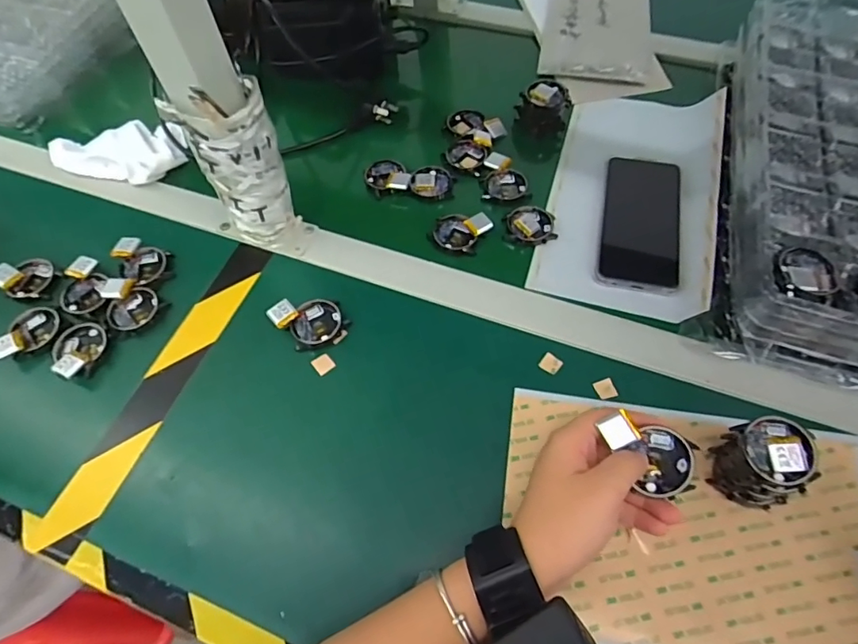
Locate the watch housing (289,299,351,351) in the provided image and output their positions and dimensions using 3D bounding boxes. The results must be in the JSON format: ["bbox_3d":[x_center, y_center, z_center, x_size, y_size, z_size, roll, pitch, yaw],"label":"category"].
[{"bbox_3d":[-0.097,0.002,0.453,0.048,0.015,0.042,-14,60,-6],"label":"watch housing"}]

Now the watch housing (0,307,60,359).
[{"bbox_3d":[-0.360,0.006,0.452,0.050,0.013,0.041,-32,63,-16],"label":"watch housing"}]

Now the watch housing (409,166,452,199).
[{"bbox_3d":[0.004,-0.152,0.544,0.044,0.007,0.038,6,60,6],"label":"watch housing"}]

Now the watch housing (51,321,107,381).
[{"bbox_3d":[-0.305,0.020,0.442,0.042,0.013,0.055,-32,64,-16],"label":"watch housing"}]

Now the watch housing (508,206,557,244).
[{"bbox_3d":[0.103,-0.098,0.507,0.045,0.016,0.044,-2,59,1],"label":"watch housing"}]

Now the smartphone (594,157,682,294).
[{"bbox_3d":[0.209,-0.099,0.495,0.075,0.010,0.158,12,61,9],"label":"smartphone"}]

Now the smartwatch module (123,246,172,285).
[{"bbox_3d":[-0.273,-0.055,0.489,0.038,0.006,0.040,23,63,15],"label":"smartwatch module"}]

